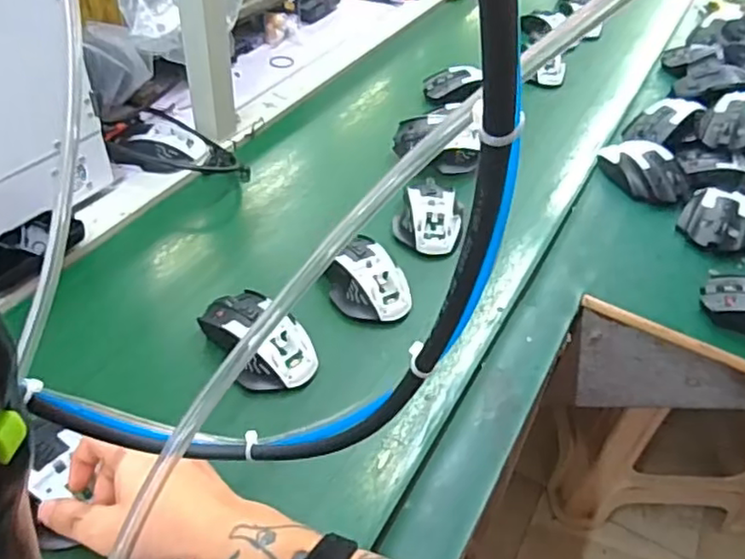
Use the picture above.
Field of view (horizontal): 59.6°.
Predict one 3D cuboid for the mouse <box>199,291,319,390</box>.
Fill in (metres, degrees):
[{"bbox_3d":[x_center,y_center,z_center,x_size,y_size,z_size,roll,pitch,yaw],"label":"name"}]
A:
[{"bbox_3d":[-0.098,0.050,0.572,0.070,0.036,0.104,-24,51,-27],"label":"mouse"}]

